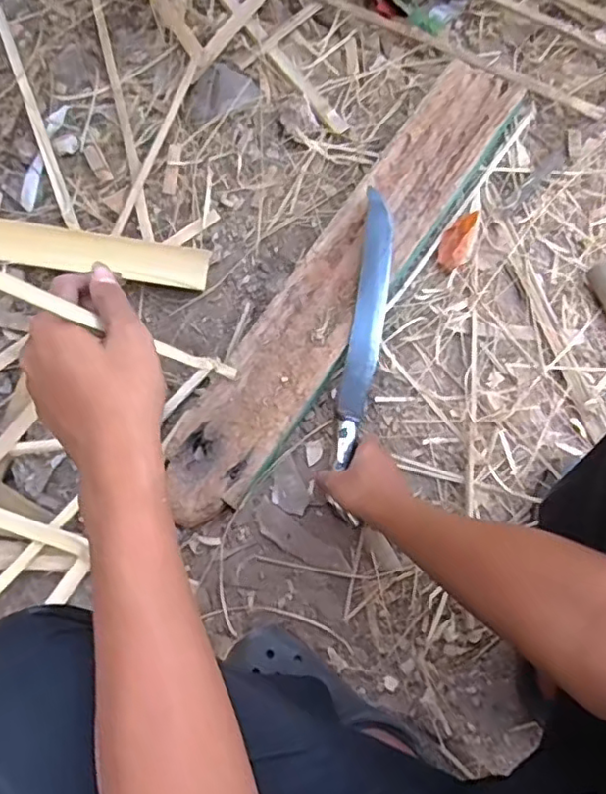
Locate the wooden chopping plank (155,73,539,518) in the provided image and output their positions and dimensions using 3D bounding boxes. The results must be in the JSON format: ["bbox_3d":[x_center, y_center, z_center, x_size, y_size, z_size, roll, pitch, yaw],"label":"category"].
[{"bbox_3d":[0.056,-0.148,0.774,0.115,0.052,0.691,34,81,10],"label":"wooden chopping plank"}]

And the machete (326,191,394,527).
[{"bbox_3d":[0.071,-0.052,0.723,0.040,0.034,0.391,9,82,3],"label":"machete"}]

